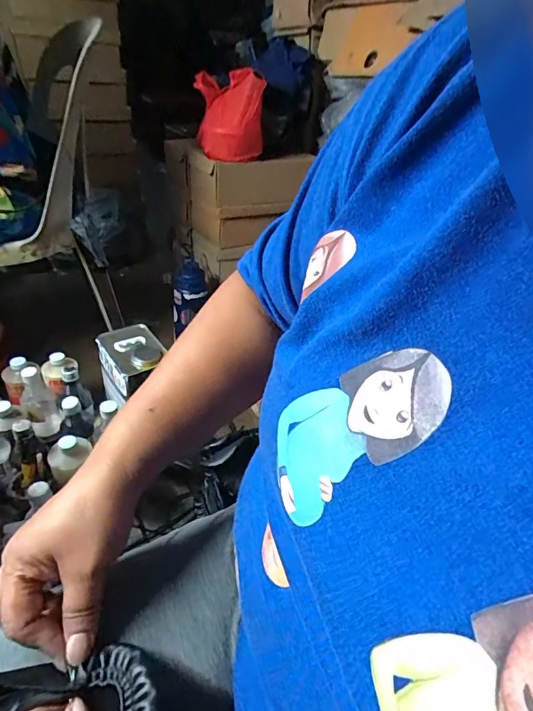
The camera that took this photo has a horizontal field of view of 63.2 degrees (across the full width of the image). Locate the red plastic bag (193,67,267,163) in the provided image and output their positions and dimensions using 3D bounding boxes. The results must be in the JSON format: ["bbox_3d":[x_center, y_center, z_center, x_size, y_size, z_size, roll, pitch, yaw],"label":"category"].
[{"bbox_3d":[-0.086,-0.559,1.014,0.156,0.170,0.157,2,37,-5],"label":"red plastic bag"}]

